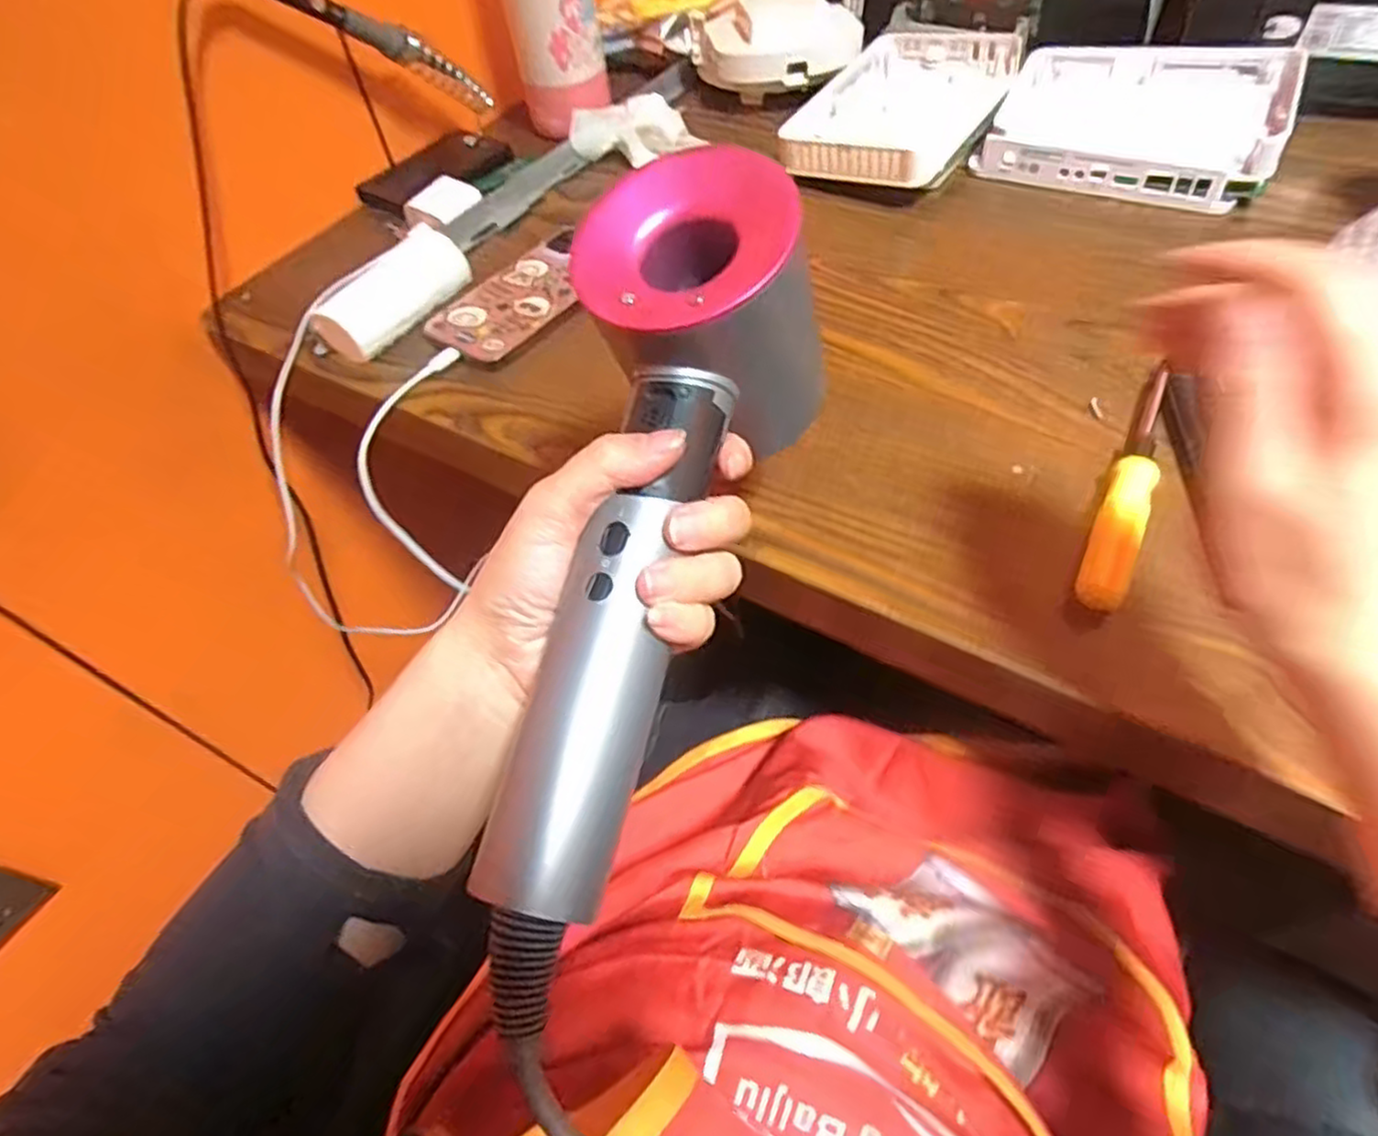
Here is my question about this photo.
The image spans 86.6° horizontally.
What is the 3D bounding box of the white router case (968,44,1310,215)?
[{"bbox_3d":[0.323,-0.325,0.531,0.187,0.046,0.142,20,58,19],"label":"white router case"}]

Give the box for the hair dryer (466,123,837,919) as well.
[{"bbox_3d":[-0.016,-0.016,0.249,0.076,0.074,0.240,14,78,16],"label":"hair dryer"}]

